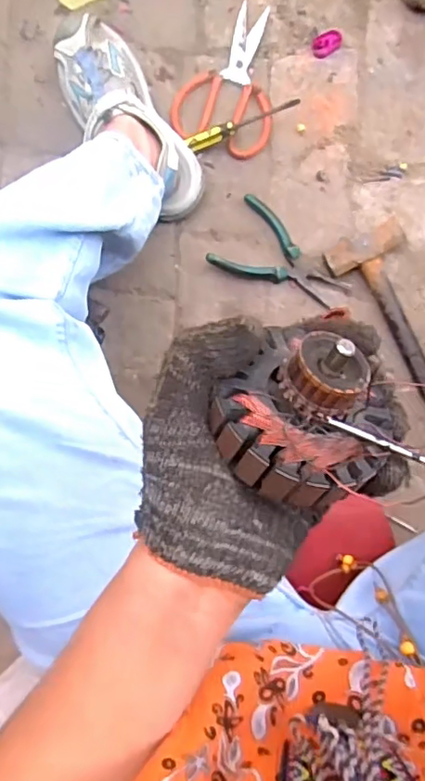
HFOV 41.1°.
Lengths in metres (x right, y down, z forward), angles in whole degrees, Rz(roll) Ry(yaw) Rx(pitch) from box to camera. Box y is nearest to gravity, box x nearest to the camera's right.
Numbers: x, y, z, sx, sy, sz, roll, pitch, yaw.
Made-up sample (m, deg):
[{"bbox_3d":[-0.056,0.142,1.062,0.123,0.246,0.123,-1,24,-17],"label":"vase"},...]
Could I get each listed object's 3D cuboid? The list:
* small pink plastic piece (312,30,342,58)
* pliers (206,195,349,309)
[{"bbox_3d":[0.152,-0.463,0.757,0.044,0.004,0.029,-34,91,1],"label":"small pink plastic piece"},{"bbox_3d":[0.090,-0.166,0.749,0.173,0.025,0.104,36,91,-1],"label":"pliers"}]

